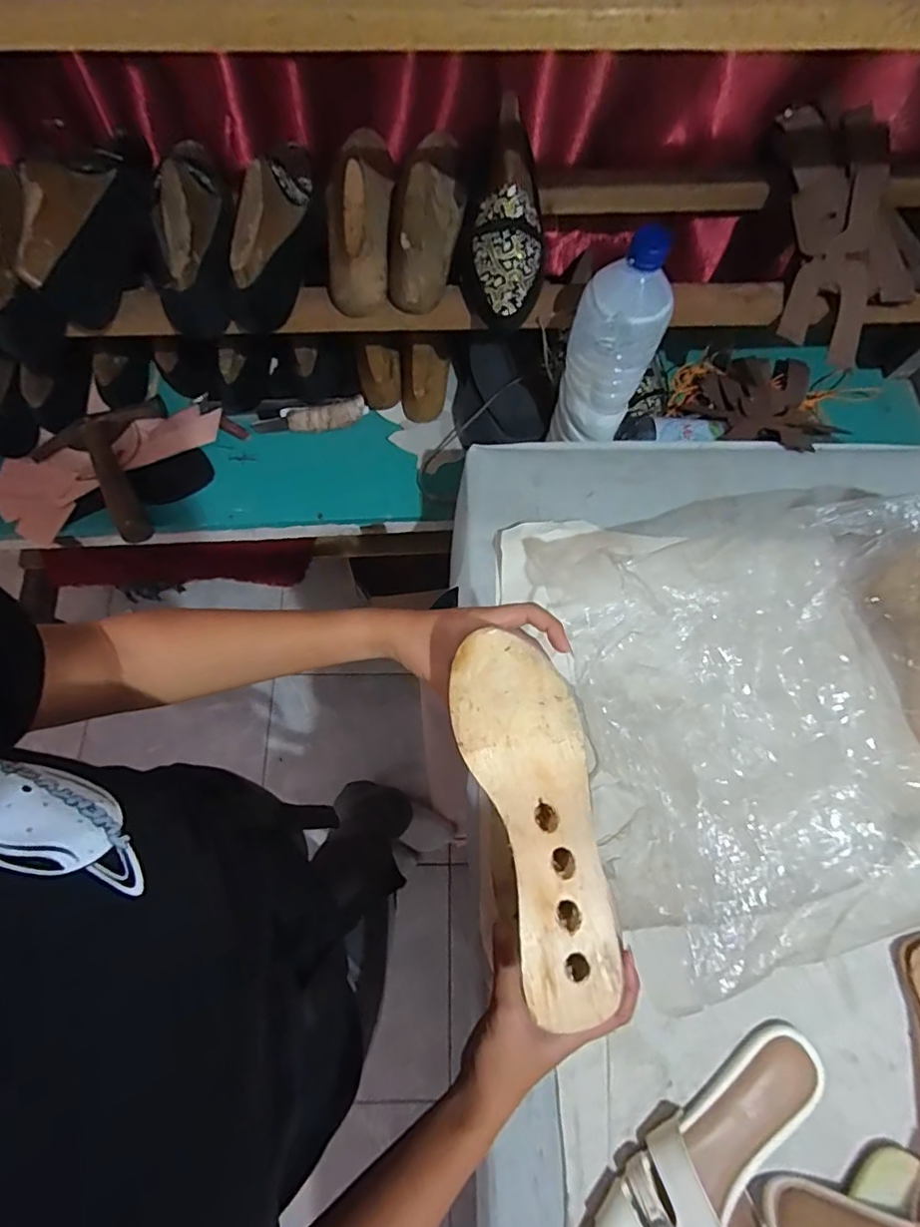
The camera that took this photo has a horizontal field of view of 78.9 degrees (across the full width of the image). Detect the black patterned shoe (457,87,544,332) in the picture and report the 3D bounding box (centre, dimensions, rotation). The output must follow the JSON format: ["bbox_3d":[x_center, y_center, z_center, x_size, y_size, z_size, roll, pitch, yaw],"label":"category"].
[{"bbox_3d":[0.046,-0.403,0.577,0.087,0.097,0.223,3,71,-1],"label":"black patterned shoe"}]

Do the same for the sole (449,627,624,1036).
[{"bbox_3d":[0.051,0.125,0.344,0.075,0.035,0.222,-13,78,-6],"label":"sole"}]

